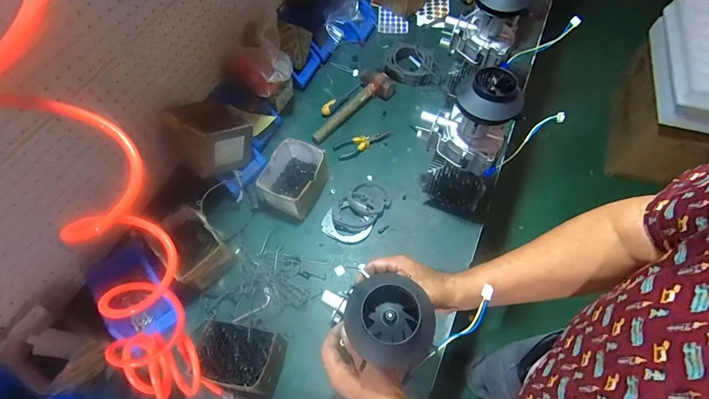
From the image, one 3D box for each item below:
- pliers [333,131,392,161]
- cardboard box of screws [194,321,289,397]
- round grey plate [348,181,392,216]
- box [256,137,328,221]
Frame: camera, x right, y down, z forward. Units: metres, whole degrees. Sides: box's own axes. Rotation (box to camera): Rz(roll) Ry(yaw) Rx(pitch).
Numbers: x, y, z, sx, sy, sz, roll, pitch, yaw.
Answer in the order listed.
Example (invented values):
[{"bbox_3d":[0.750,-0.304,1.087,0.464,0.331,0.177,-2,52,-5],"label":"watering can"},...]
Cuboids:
[{"bbox_3d":[0.024,-0.144,0.925,0.155,0.019,0.048,-20,62,-8],"label":"pliers"},{"bbox_3d":[-0.208,0.288,0.655,0.150,0.091,0.104,13,63,10],"label":"cardboard box of screws"},{"bbox_3d":[0.034,-0.003,0.848,0.091,0.007,0.095,-1,61,2],"label":"round grey plate"},{"bbox_3d":[-0.139,-0.047,0.831,0.114,0.096,0.147,20,64,13],"label":"box"}]

